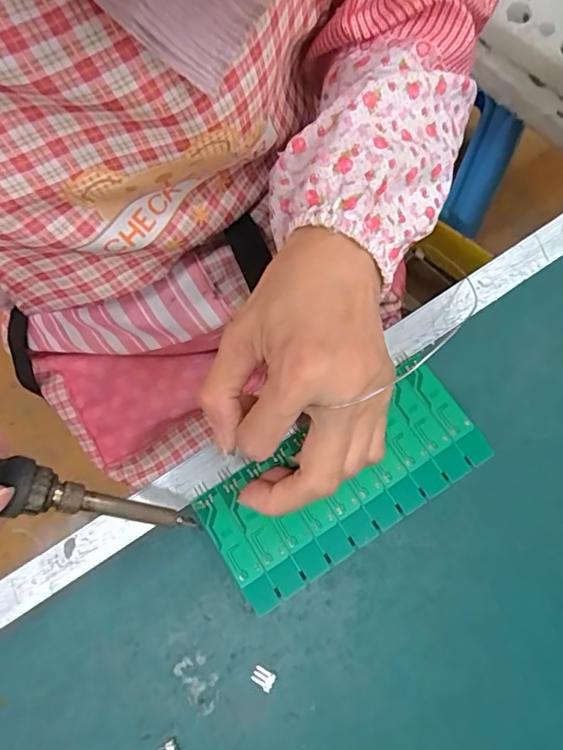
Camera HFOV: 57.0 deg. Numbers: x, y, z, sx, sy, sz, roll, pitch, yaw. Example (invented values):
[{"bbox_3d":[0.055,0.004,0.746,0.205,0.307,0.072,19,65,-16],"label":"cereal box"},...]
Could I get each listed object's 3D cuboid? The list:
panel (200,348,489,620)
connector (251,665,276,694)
[{"bbox_3d":[0.031,0.051,0.258,0.139,0.004,0.062,-33,74,-8],"label":"panel"},{"bbox_3d":[-0.009,0.143,0.243,0.011,0.004,0.008,27,77,7],"label":"connector"}]

